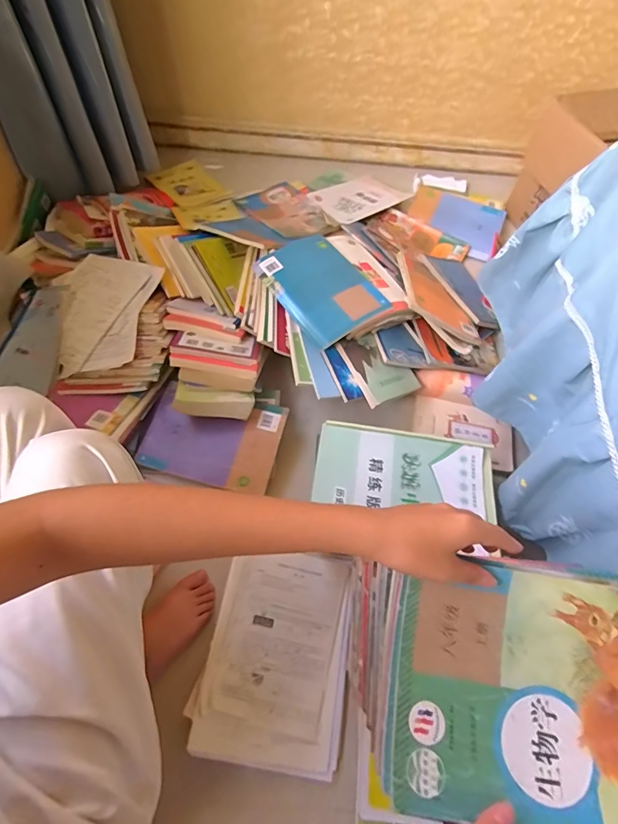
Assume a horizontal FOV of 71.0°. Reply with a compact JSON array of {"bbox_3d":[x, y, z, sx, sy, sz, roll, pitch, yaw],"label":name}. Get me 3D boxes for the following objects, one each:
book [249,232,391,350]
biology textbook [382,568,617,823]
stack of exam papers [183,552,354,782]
[{"bbox_3d":[0.021,-0.261,0.894,0.171,0.019,0.262,-34,67,-10],"label":"book"},{"bbox_3d":[0.204,0.230,0.346,0.274,0.021,0.179,6,73,2],"label":"biology textbook"},{"bbox_3d":[-0.045,0.384,0.699,0.223,0.029,0.297,11,62,3],"label":"stack of exam papers"}]

